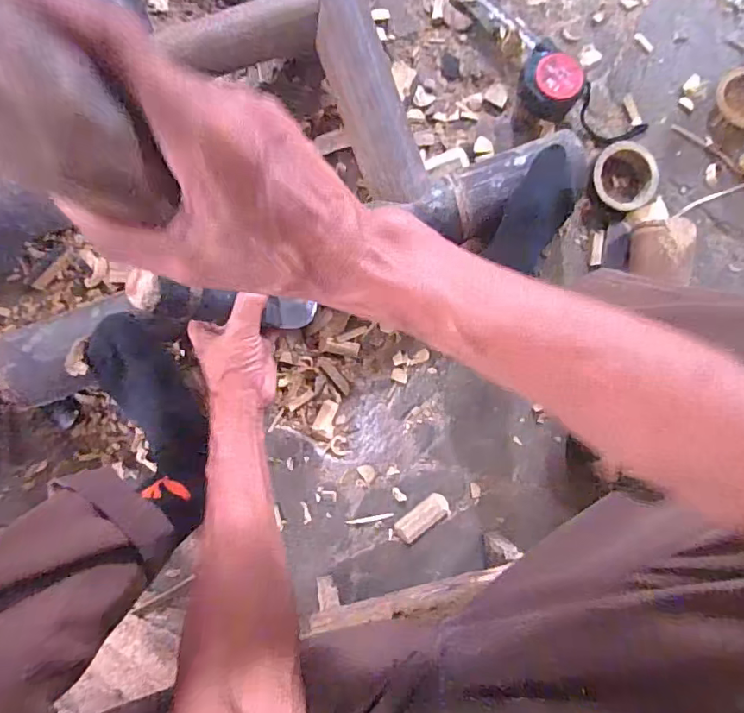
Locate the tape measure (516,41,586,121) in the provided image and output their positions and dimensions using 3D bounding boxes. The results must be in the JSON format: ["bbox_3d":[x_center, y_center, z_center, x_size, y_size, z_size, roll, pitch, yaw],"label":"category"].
[{"bbox_3d":[0.216,-0.330,0.623,0.082,0.053,0.063,41,87,-5],"label":"tape measure"}]

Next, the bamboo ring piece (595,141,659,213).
[{"bbox_3d":[0.316,-0.224,0.647,0.077,0.015,0.084,-29,107,6],"label":"bamboo ring piece"}]

